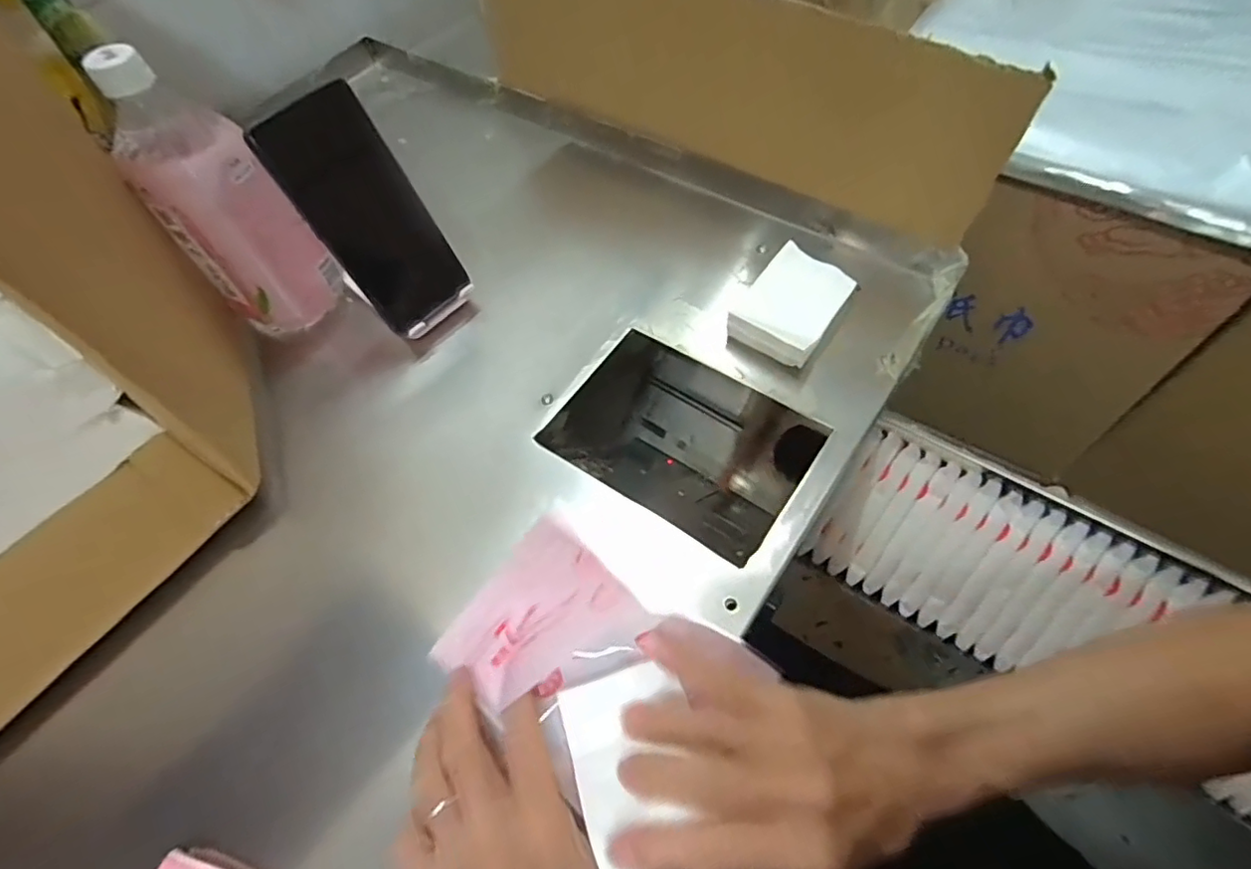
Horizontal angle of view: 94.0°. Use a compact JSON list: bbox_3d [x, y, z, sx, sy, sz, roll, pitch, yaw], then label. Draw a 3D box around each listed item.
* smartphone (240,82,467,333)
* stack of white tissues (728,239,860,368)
[{"bbox_3d":[-0.183,-0.156,0.423,0.075,0.161,0.005,-42,44,-15],"label":"smartphone"},{"bbox_3d":[0.132,-0.102,0.456,0.066,0.031,0.101,29,65,20],"label":"stack of white tissues"}]

